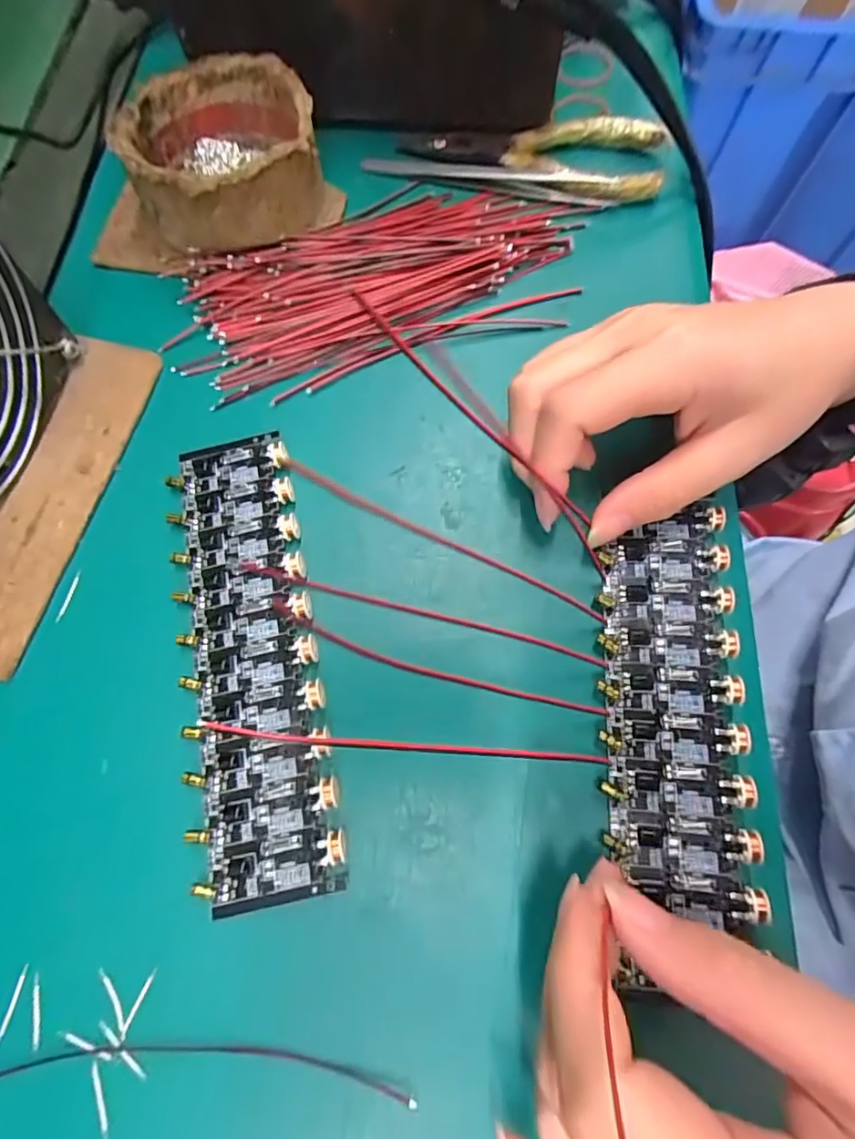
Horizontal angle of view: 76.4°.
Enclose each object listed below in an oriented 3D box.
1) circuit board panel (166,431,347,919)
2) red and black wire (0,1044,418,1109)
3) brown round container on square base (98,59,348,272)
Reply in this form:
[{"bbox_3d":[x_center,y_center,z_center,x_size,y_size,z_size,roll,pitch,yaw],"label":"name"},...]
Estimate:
[{"bbox_3d":[-0.063,0.026,0.192,0.046,0.006,0.162,-12,71,-4],"label":"circuit board panel"},{"bbox_3d":[-0.068,0.142,0.153,0.129,0.004,0.011,1,71,0],"label":"red and black wire"},{"bbox_3d":[-0.102,-0.183,0.244,0.109,0.039,0.085,-20,72,-7],"label":"brown round container on square base"}]

